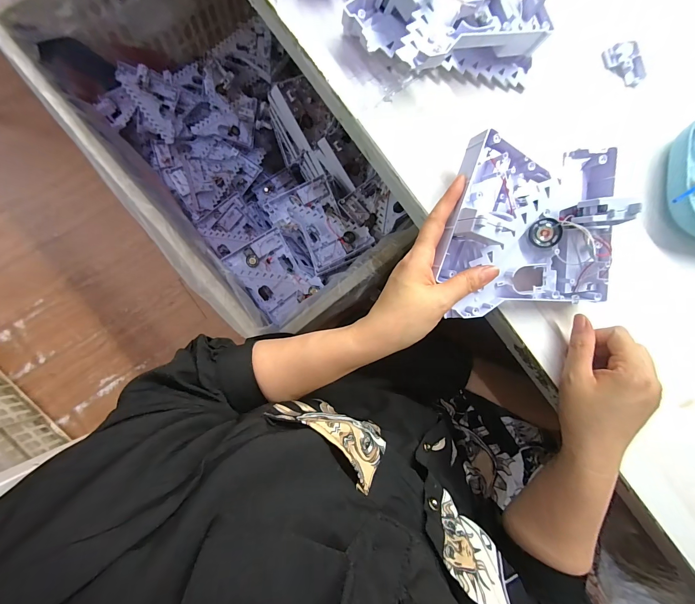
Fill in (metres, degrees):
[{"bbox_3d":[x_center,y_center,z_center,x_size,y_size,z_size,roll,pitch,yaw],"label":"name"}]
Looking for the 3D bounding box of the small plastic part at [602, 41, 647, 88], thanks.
[{"bbox_3d":[0.306,-0.261,0.336,0.034,0.013,0.048,-25,89,-9],"label":"small plastic part"}]

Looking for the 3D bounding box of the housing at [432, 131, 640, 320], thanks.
[{"bbox_3d":[0.160,-0.065,0.270,0.150,0.059,0.149,1,85,-7],"label":"housing"}]

